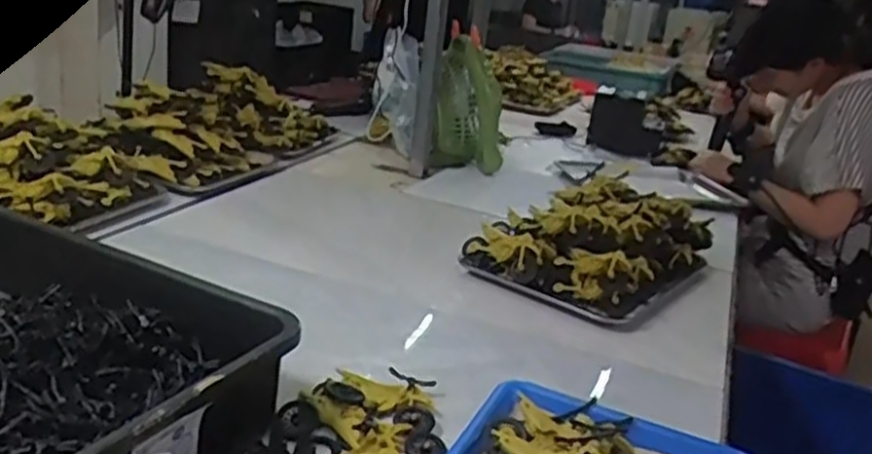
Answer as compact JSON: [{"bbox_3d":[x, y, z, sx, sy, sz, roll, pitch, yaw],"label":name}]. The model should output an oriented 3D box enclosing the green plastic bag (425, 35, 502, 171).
[{"bbox_3d":[0.069,-0.229,1.533,0.142,0.243,0.117,8,19,4],"label":"green plastic bag"}]

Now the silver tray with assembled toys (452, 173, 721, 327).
[{"bbox_3d":[0.227,0.014,1.105,0.243,0.110,0.313,20,23,33],"label":"silver tray with assembled toys"}]

